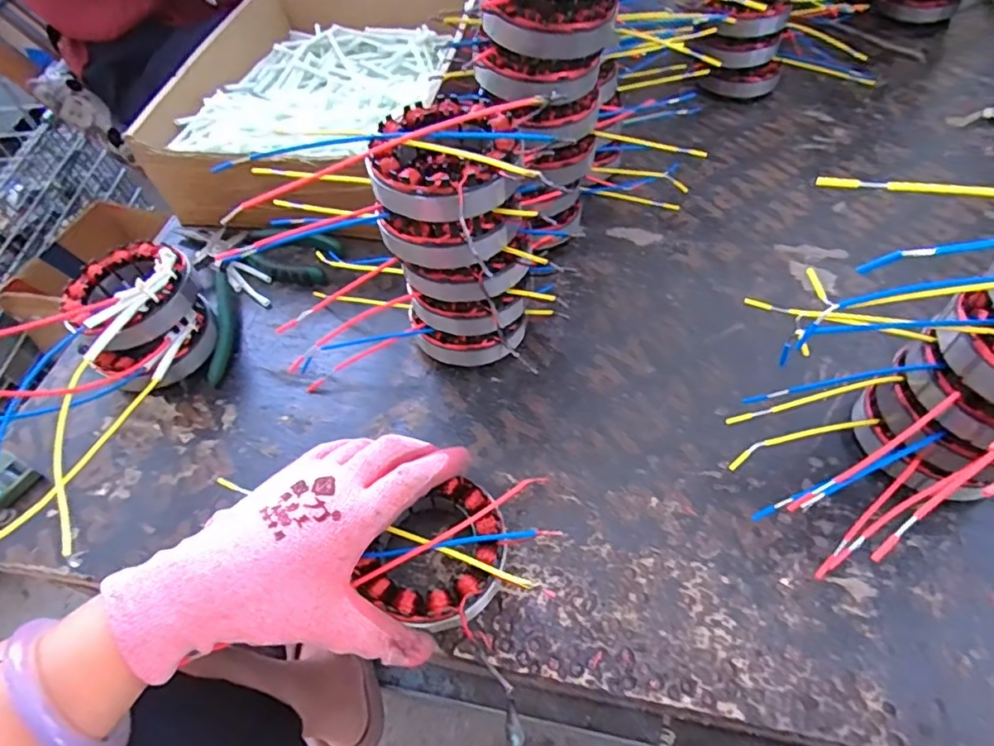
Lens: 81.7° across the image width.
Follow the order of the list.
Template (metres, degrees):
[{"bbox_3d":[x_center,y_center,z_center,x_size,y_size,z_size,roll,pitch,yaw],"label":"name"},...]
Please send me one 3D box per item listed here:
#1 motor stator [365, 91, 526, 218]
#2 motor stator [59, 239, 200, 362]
[{"bbox_3d":[-0.028,-0.120,0.324,0.082,0.038,0.079,-3,54,4],"label":"motor stator"},{"bbox_3d":[-0.260,-0.058,0.399,0.085,0.034,0.086,-3,54,4],"label":"motor stator"}]

